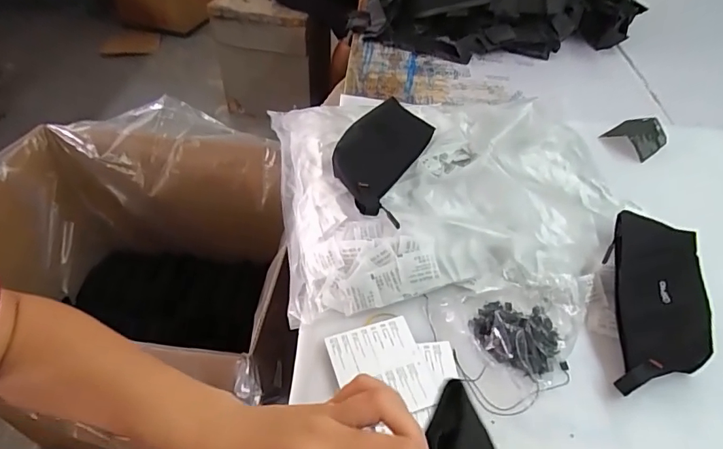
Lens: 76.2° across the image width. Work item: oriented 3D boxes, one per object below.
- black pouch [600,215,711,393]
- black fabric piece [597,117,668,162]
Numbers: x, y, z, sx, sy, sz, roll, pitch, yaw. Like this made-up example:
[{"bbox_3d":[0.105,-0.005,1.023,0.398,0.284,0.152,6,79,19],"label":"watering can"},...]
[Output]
[{"bbox_3d":[0.322,0.083,0.499,0.096,0.024,0.203,15,59,11],"label":"black pouch"},{"bbox_3d":[0.467,-0.151,0.780,0.088,0.033,0.079,-28,53,-26],"label":"black fabric piece"}]

